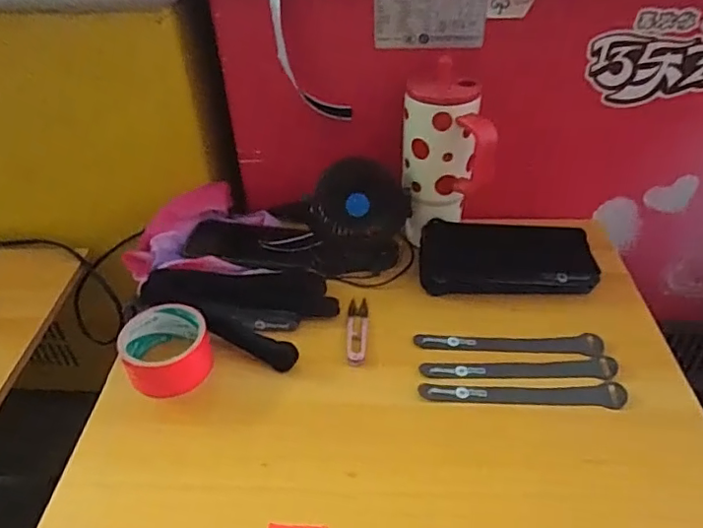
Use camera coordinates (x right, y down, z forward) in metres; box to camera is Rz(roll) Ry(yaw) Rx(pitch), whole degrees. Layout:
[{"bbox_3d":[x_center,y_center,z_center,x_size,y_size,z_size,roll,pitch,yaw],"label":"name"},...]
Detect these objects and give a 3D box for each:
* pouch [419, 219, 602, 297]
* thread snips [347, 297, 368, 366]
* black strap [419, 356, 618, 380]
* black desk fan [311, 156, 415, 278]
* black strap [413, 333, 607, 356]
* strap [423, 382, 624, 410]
[{"bbox_3d":[0.187,-0.007,0.673,0.201,0.050,0.090,2,40,4],"label":"pouch"},{"bbox_3d":[0.007,0.073,0.617,0.022,0.007,0.101,1,40,4],"label":"thread snips"},{"bbox_3d":[0.171,0.107,0.569,0.194,0.007,0.026,-1,32,4],"label":"black strap"},{"bbox_3d":[0.009,-0.058,0.674,0.120,0.124,0.064,4,40,6],"label":"black desk fan"},{"bbox_3d":[0.168,0.087,0.595,0.194,0.005,0.025,-1,44,6],"label":"black strap"},{"bbox_3d":[0.167,0.127,0.541,0.195,0.008,0.024,1,40,3],"label":"strap"}]

